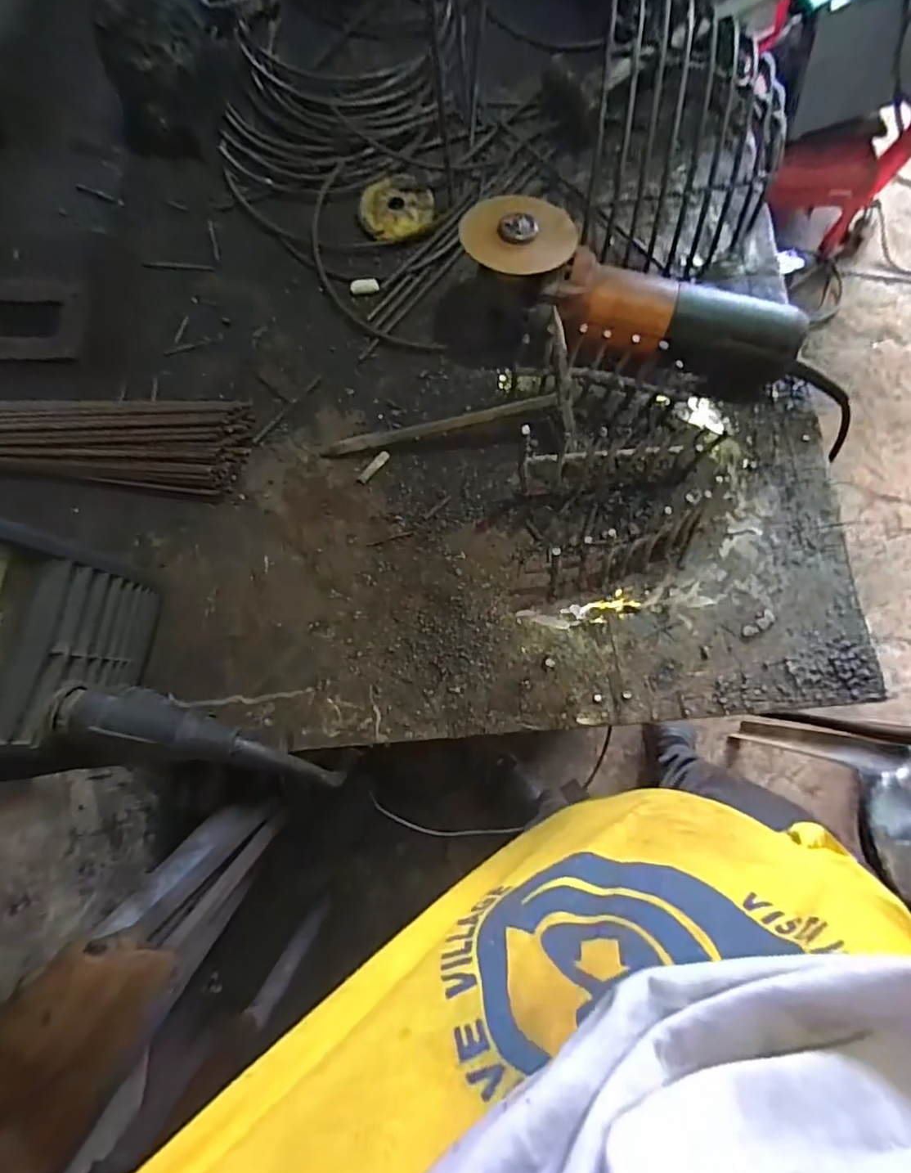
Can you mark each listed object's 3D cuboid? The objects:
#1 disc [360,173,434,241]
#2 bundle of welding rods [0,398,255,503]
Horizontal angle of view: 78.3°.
[{"bbox_3d":[-0.057,-0.367,0.540,0.070,0.004,0.062,-16,81,-3],"label":"disc"},{"bbox_3d":[-0.365,-0.142,0.478,0.357,0.044,0.093,6,80,1],"label":"bundle of welding rods"}]

